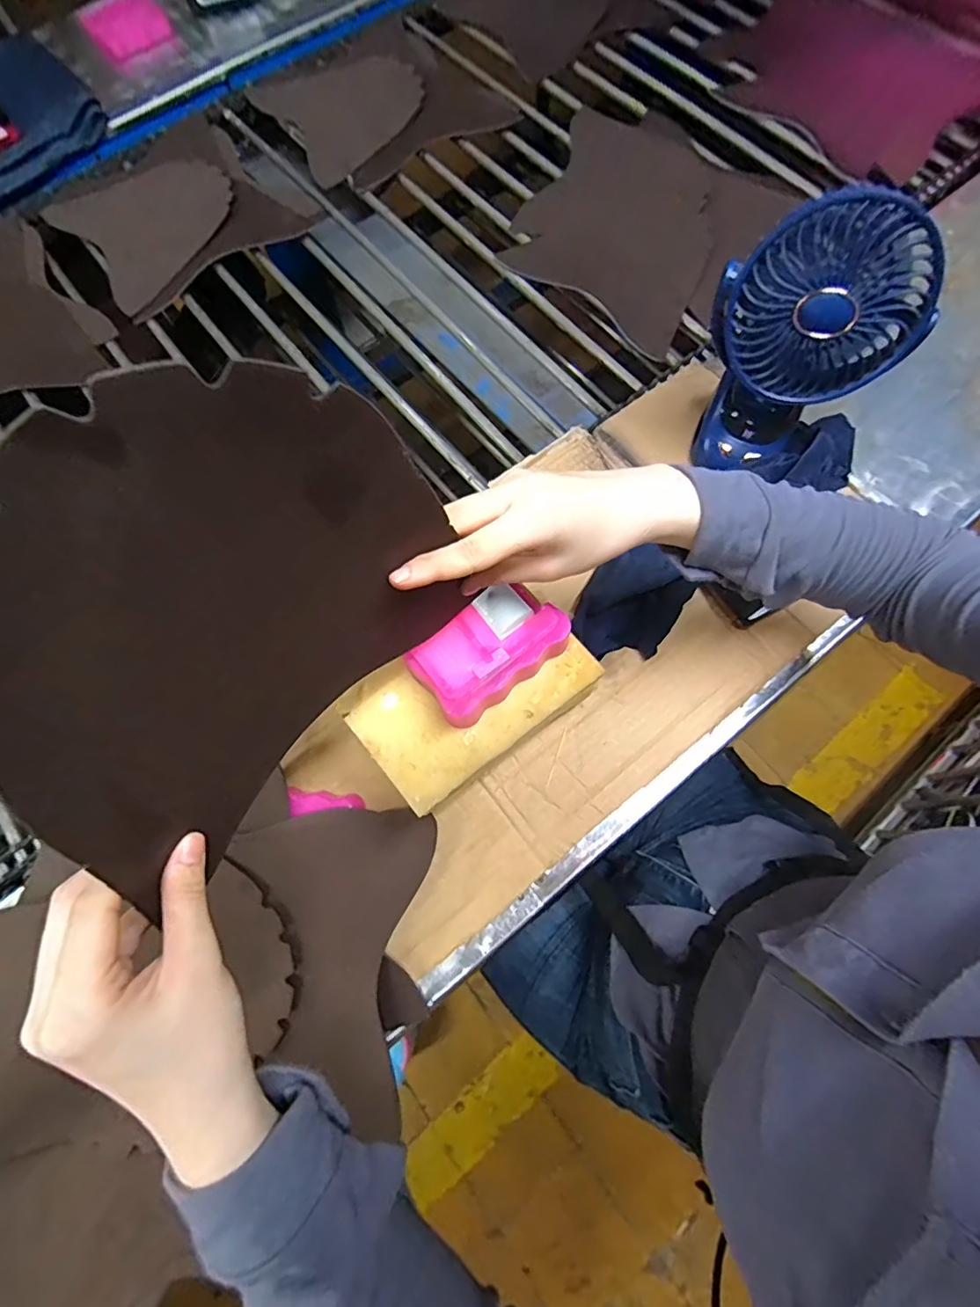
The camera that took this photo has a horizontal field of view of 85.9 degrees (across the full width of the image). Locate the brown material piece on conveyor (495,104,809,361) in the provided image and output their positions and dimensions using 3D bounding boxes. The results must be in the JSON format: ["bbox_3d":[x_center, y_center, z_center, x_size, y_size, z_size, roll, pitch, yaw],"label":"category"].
[{"bbox_3d":[0.192,-0.578,0.695,0.314,0.031,0.320,39,83,12],"label":"brown material piece on conveyor"}]

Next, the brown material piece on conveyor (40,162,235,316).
[{"bbox_3d":[-0.485,-0.615,0.737,0.262,0.008,0.239,40,79,13],"label":"brown material piece on conveyor"}]

